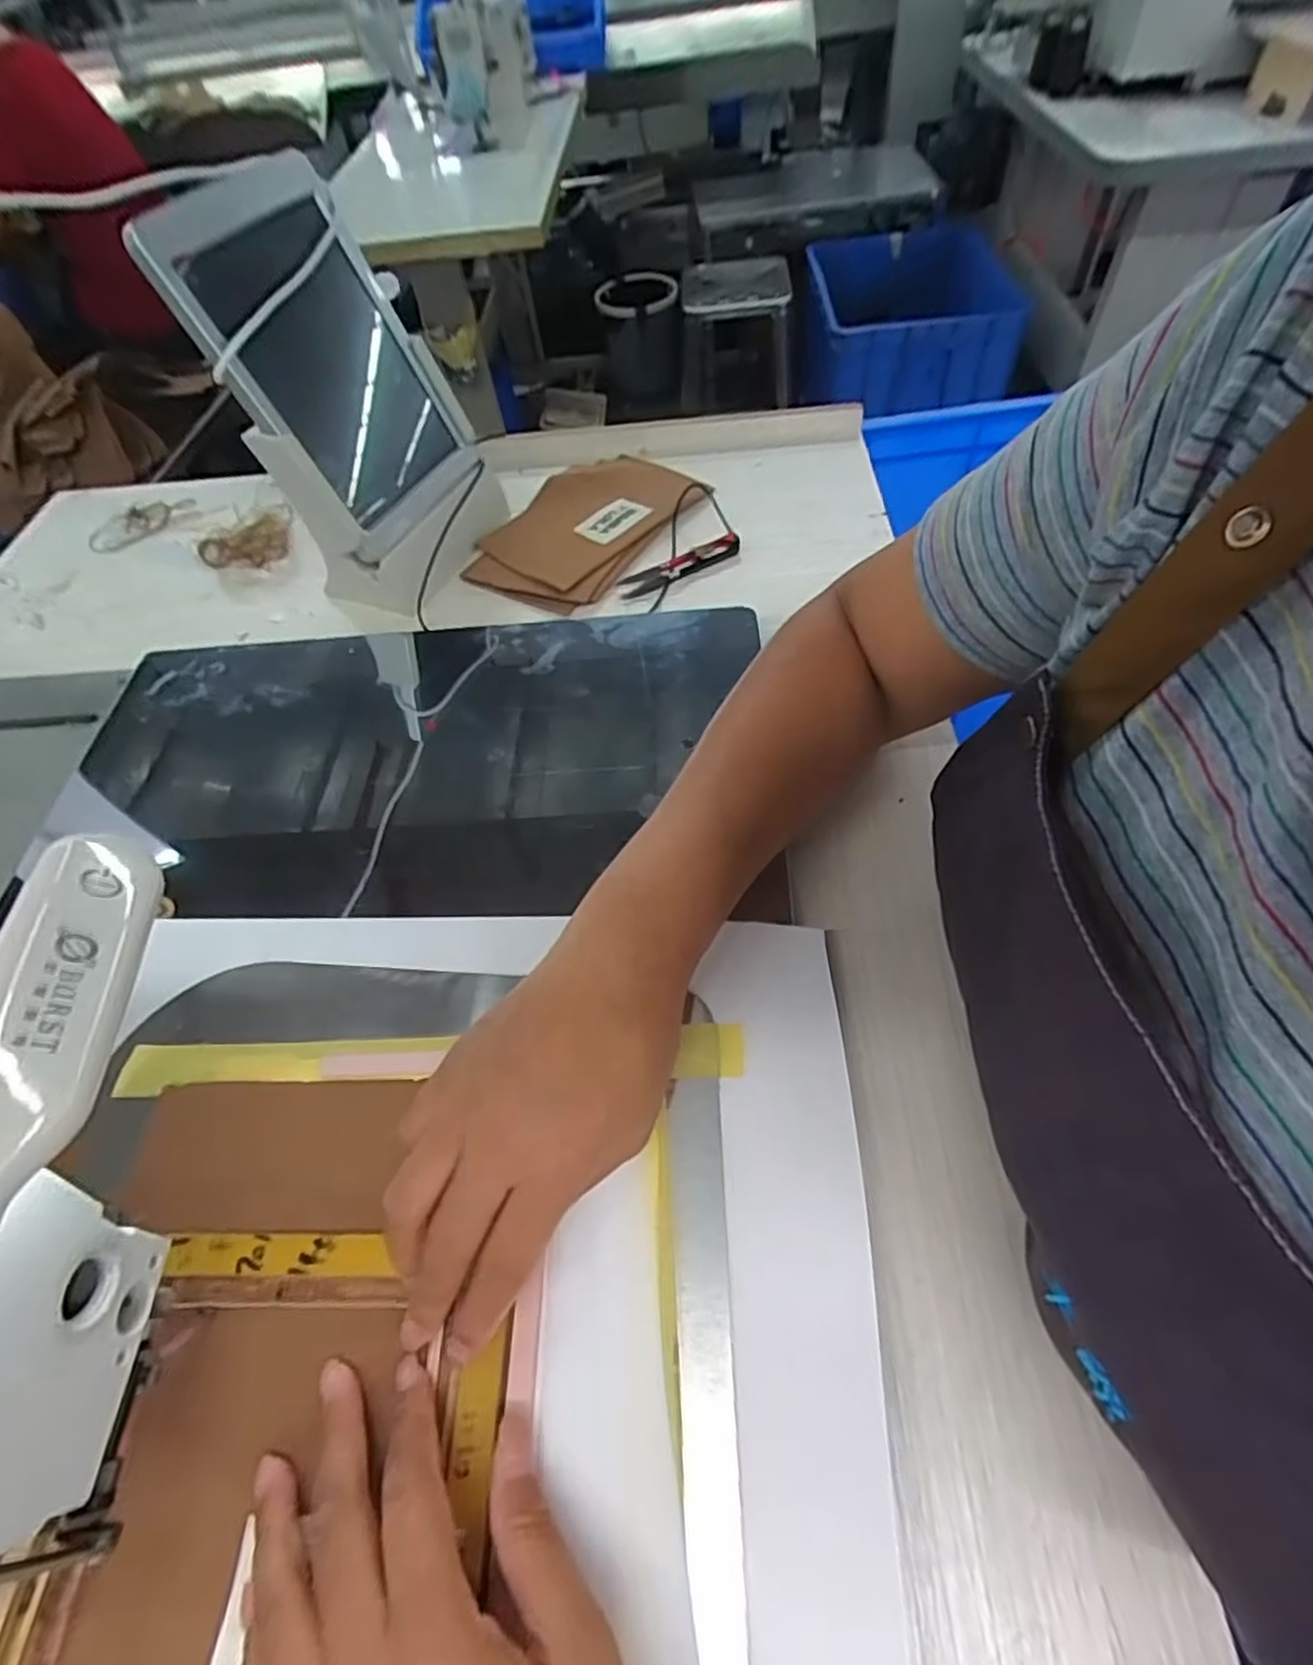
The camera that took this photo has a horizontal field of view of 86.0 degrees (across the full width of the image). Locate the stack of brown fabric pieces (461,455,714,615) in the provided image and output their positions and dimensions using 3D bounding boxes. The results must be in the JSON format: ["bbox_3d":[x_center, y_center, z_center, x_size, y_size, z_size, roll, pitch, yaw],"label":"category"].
[{"bbox_3d":[-0.057,-0.261,0.586,0.128,0.010,0.196,30,64,23],"label":"stack of brown fabric pieces"}]

